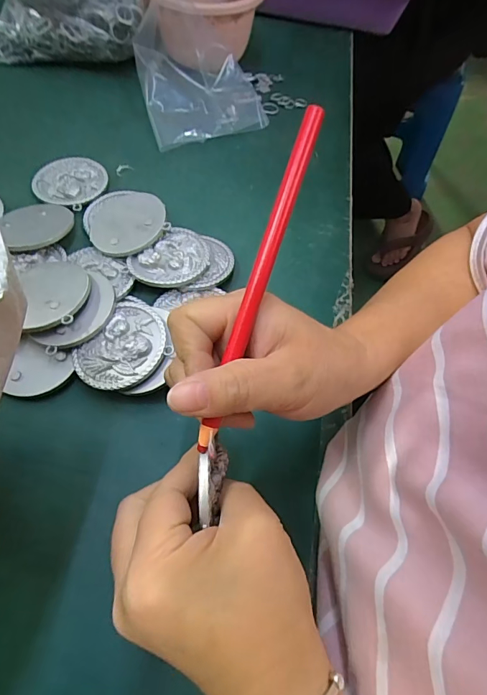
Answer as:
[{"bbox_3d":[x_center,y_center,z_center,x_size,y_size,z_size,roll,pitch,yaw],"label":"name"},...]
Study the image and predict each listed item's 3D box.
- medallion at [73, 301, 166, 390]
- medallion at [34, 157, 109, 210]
[{"bbox_3d":[-0.093,-0.002,0.327,0.064,0.007,0.075,24,68,18],"label":"medallion"},{"bbox_3d":[-0.182,-0.173,0.436,0.070,0.006,0.071,9,59,1],"label":"medallion"}]

